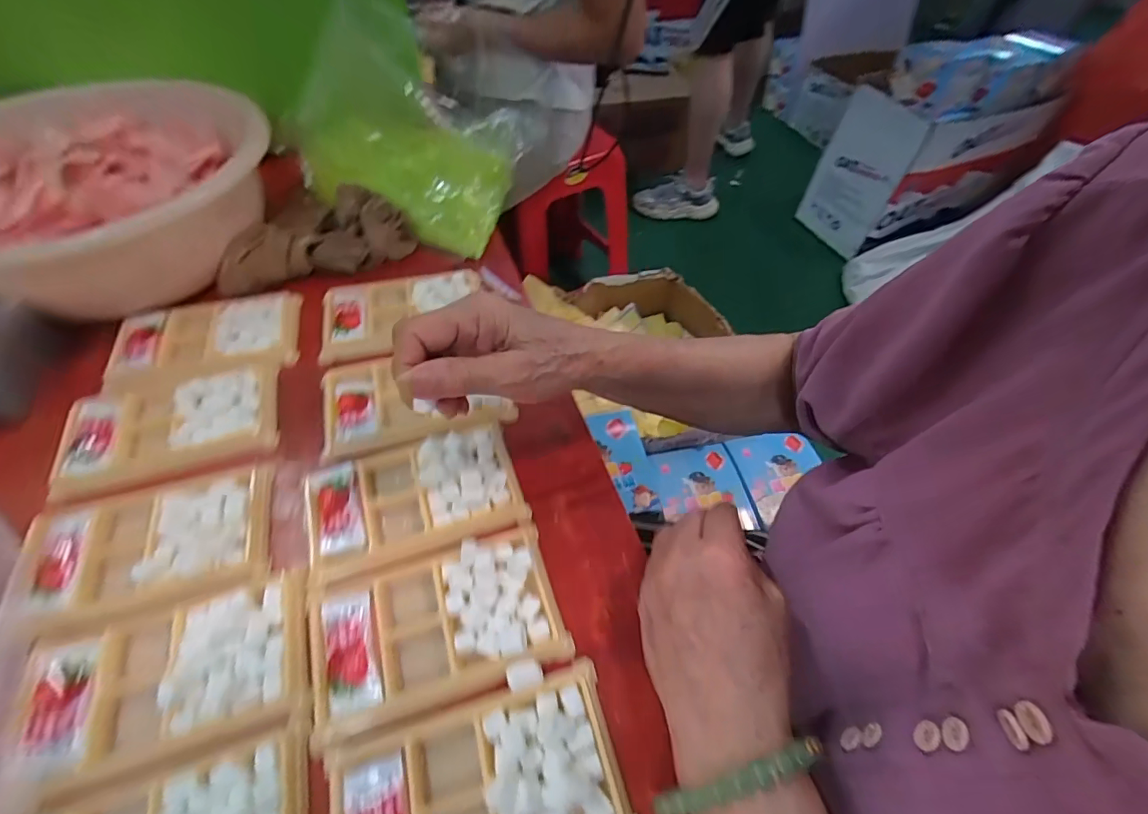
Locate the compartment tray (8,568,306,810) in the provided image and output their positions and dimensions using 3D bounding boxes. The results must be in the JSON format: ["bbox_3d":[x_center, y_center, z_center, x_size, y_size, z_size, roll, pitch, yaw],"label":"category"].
[{"bbox_3d":[-0.211,0.142,0.258,0.132,0.011,0.078,-14,55,-13],"label":"compartment tray"}]

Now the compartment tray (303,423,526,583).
[{"bbox_3d":[-0.103,0.054,0.321,0.131,0.012,0.078,-14,55,-13],"label":"compartment tray"}]

